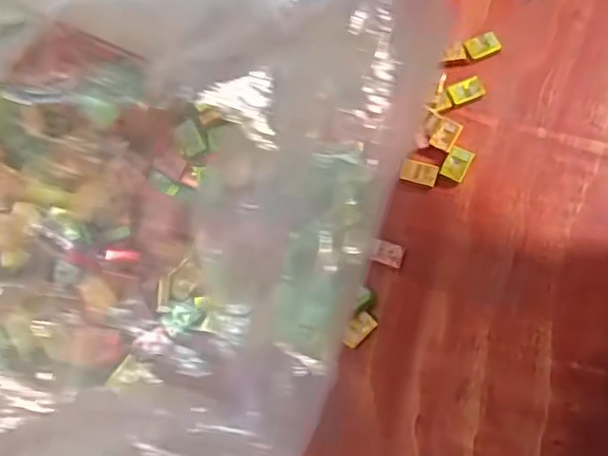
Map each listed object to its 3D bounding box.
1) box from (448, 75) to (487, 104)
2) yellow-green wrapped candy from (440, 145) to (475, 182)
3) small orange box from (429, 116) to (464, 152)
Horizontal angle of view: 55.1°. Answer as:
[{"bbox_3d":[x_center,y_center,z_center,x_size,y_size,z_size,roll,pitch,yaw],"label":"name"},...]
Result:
[{"bbox_3d":[0.124,-0.105,0.444,0.025,0.004,0.017,-23,77,-5],"label":"box"},{"bbox_3d":[0.113,-0.047,0.430,0.017,0.004,0.024,28,78,7],"label":"yellow-green wrapped candy"},{"bbox_3d":[0.106,-0.070,0.433,0.017,0.004,0.025,28,78,7],"label":"small orange box"}]

